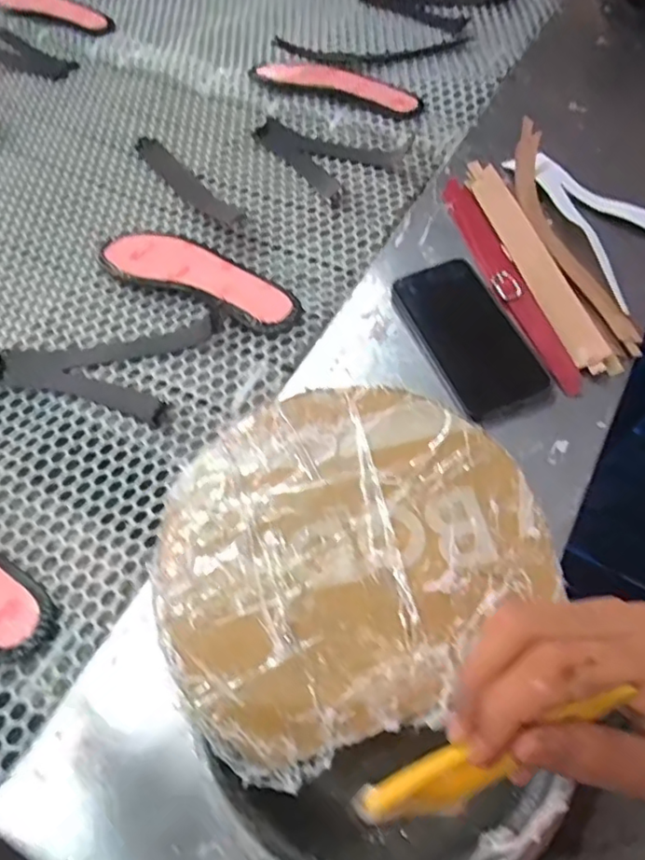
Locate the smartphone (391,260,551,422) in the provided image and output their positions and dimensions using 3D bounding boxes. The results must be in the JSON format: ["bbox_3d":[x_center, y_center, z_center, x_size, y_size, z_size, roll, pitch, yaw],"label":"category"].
[{"bbox_3d":[0.123,-0.082,0.491,0.079,0.008,0.149,-21,61,-11],"label":"smartphone"}]

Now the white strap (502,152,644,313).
[{"bbox_3d":[0.266,-0.205,0.549,0.099,0.018,0.212,-17,61,-9],"label":"white strap"}]

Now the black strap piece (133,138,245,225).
[{"bbox_3d":[-0.161,-0.292,0.676,0.032,0.004,0.203,-36,66,-17],"label":"black strap piece"}]

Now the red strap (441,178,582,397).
[{"bbox_3d":[0.162,-0.140,0.526,0.027,0.012,0.263,-13,60,-6],"label":"red strap"}]

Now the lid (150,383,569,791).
[{"bbox_3d":[0.011,0.063,0.342,0.220,0.009,0.196,-25,63,-11],"label":"lid"}]

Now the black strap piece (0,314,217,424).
[{"bbox_3d":[-0.206,-0.076,0.551,0.178,0.007,0.119,15,62,10],"label":"black strap piece"}]

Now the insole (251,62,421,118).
[{"bbox_3d":[0.017,-0.438,0.732,0.237,0.023,0.059,28,64,16],"label":"insole"}]

